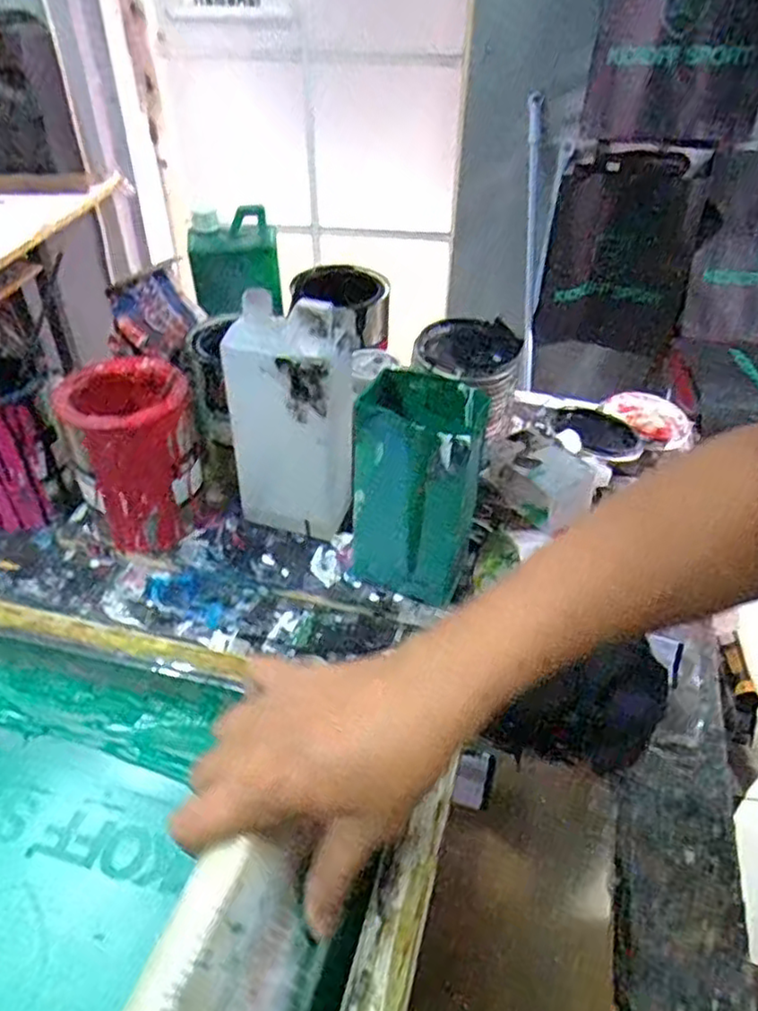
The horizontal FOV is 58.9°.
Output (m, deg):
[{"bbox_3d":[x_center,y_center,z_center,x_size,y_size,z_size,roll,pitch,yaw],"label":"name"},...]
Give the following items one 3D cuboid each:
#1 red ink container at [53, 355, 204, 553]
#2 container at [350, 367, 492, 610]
[{"bbox_3d":[-0.220,-0.037,0.618,0.102,0.160,0.103,-21,46,-24],"label":"red ink container"},{"bbox_3d":[0.029,-0.013,0.547,0.095,0.181,0.063,9,42,8],"label":"container"}]

